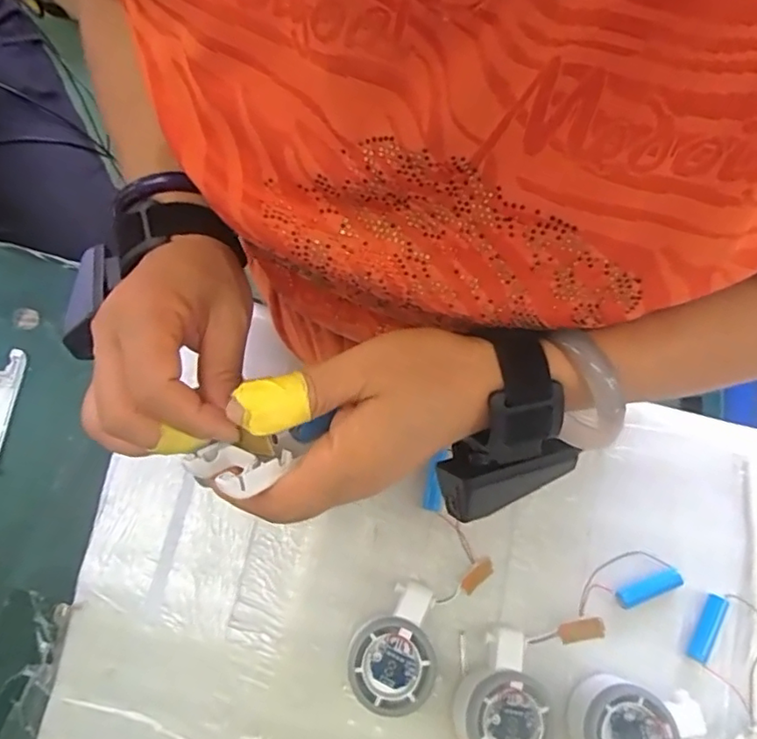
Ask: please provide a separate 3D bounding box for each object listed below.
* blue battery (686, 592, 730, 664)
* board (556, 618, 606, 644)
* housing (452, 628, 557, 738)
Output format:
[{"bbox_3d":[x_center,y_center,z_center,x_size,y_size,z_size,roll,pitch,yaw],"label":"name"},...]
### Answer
[{"bbox_3d":[0.242,0.191,0.426,0.014,0.011,0.048,26,74,9],"label":"blue battery"},{"bbox_3d":[0.147,0.189,0.420,0.032,0.006,0.013,-16,72,10],"label":"board"},{"bbox_3d":[0.090,0.227,0.396,0.058,0.052,0.075,34,76,11],"label":"housing"}]

